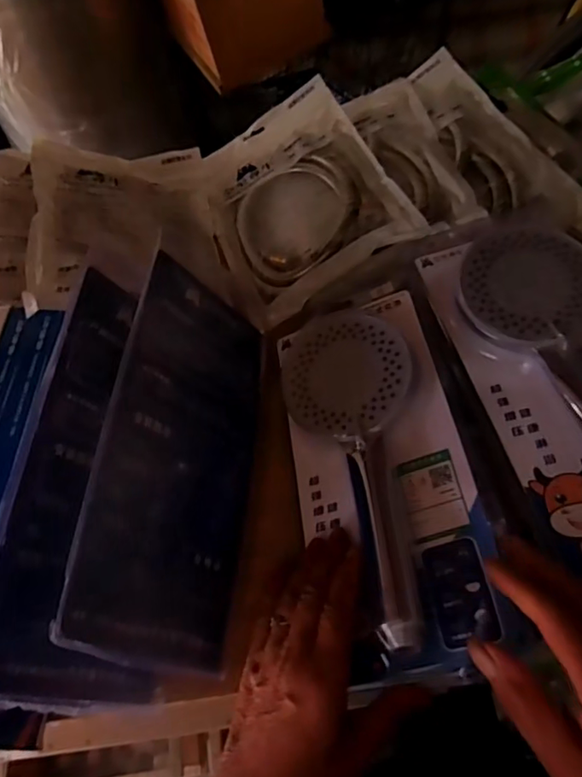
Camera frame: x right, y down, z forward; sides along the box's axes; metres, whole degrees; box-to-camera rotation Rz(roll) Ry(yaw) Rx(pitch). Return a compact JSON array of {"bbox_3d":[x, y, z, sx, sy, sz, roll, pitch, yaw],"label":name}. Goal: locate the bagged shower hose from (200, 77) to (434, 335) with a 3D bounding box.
[{"bbox_3d":[0.001,-0.214,0.574,0.187,0.022,0.294,-28,54,12],"label":"bagged shower hose"}]

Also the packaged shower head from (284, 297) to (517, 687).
[{"bbox_3d":[0.066,0.052,0.386,0.118,0.064,0.281,-9,58,-3],"label":"packaged shower head"}]

